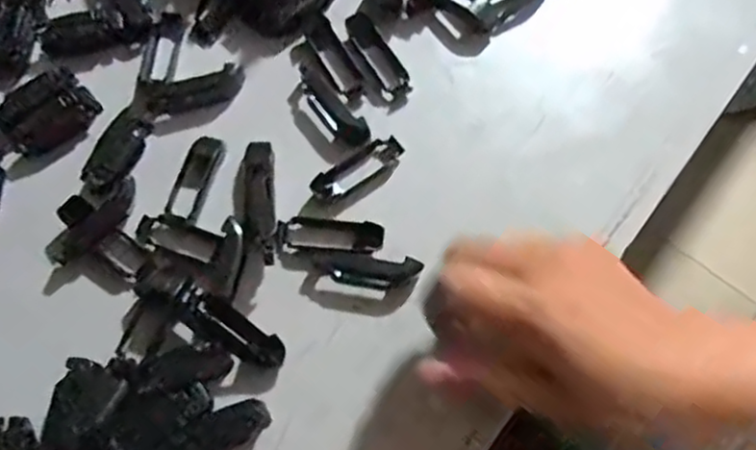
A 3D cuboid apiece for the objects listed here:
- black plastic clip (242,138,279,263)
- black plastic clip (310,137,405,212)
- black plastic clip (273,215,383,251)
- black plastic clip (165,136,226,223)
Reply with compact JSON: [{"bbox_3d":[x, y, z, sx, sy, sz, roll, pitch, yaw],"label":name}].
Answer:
[{"bbox_3d":[-0.062,-0.014,0.362,0.021,0.008,0.066,-6,71,-4],"label":"black plastic clip"},{"bbox_3d":[-0.010,-0.030,0.370,0.054,0.012,0.022,-38,76,-14],"label":"black plastic clip"},{"bbox_3d":[-0.025,0.005,0.356,0.055,0.006,0.017,5,71,-1],"label":"black plastic clip"},{"bbox_3d":[-0.098,-0.026,0.364,0.019,0.008,0.051,14,71,3],"label":"black plastic clip"}]

